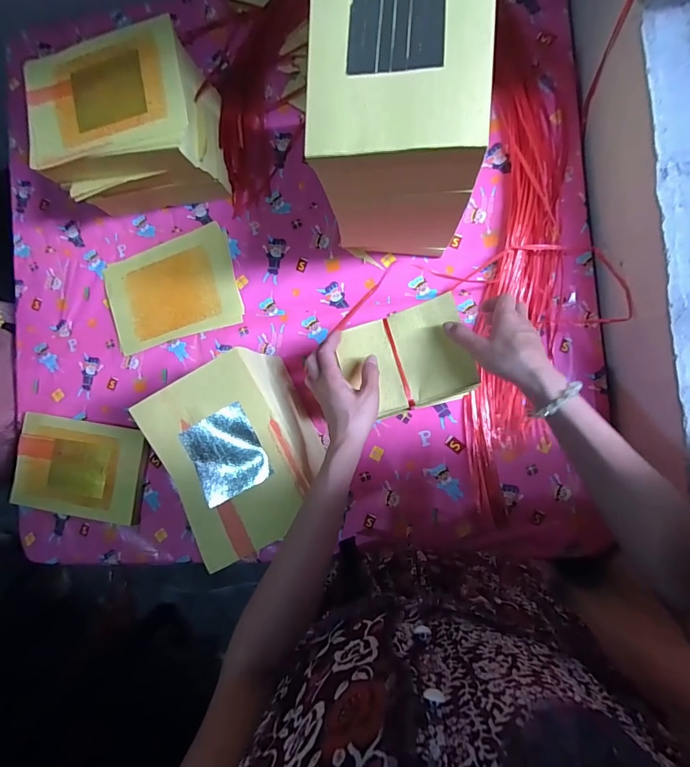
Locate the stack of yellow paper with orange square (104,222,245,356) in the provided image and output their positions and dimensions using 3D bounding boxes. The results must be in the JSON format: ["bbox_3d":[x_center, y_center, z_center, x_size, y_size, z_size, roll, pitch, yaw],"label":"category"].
[{"bbox_3d":[-0.299,-0.163,0.686,0.229,0.010,0.174,-14,86,6],"label":"stack of yellow paper with orange square"}]

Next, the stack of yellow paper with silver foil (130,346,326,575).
[{"bbox_3d":[-0.130,0.092,0.559,0.157,0.179,0.223,-28,84,7],"label":"stack of yellow paper with silver foil"}]

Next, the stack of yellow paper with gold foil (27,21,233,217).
[{"bbox_3d":[-0.321,-0.388,0.617,0.237,0.163,0.174,-8,87,6],"label":"stack of yellow paper with gold foil"}]

